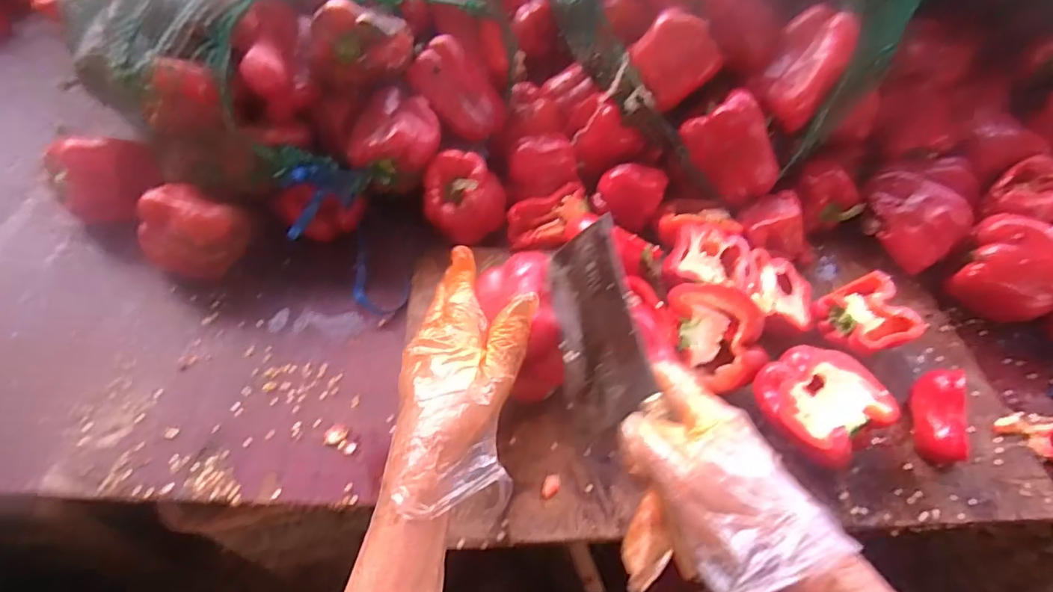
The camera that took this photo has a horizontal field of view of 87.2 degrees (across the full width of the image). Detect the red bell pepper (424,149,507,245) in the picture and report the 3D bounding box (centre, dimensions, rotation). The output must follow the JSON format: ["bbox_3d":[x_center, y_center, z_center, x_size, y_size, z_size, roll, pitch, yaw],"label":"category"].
[{"bbox_3d":[-0.063,-0.095,0.565,0.073,0.070,0.076,5,53,3],"label":"red bell pepper"}]

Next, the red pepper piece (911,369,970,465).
[{"bbox_3d":[0.339,0.100,0.456,0.016,0.063,0.073,11,53,7],"label":"red pepper piece"}]

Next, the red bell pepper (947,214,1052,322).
[{"bbox_3d":[0.475,-0.018,0.544,0.093,0.080,0.089,30,58,20],"label":"red bell pepper"}]

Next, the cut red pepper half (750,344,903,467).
[{"bbox_3d":[0.238,0.092,0.460,0.087,0.048,0.089,1,53,-1],"label":"cut red pepper half"}]

